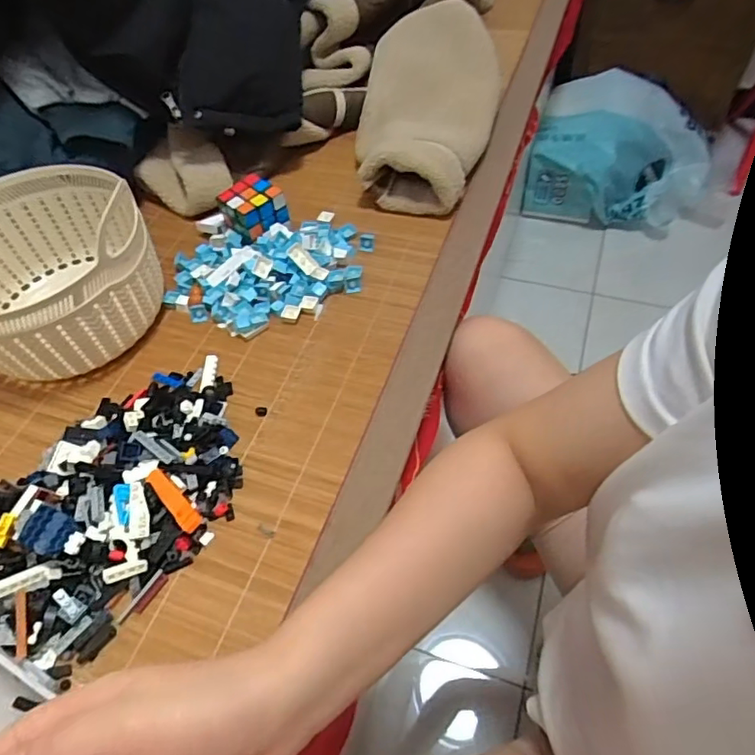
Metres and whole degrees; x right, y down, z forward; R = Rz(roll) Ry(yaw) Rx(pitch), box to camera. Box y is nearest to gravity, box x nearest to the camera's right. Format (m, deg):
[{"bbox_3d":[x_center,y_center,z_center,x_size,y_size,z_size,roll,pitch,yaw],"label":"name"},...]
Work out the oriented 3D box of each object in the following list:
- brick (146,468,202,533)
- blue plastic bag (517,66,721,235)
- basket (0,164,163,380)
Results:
[{"bbox_3d":[-0.172,0.103,0.477,0.016,0.007,0.072,-39,60,-22],"label":"brick"},{"bbox_3d":[0.581,-0.513,1.323,0.404,0.206,0.347,16,56,16],"label":"blue plastic bag"},{"bbox_3d":[-0.349,-0.110,0.596,0.218,0.140,0.227,-30,57,-17],"label":"basket"}]

